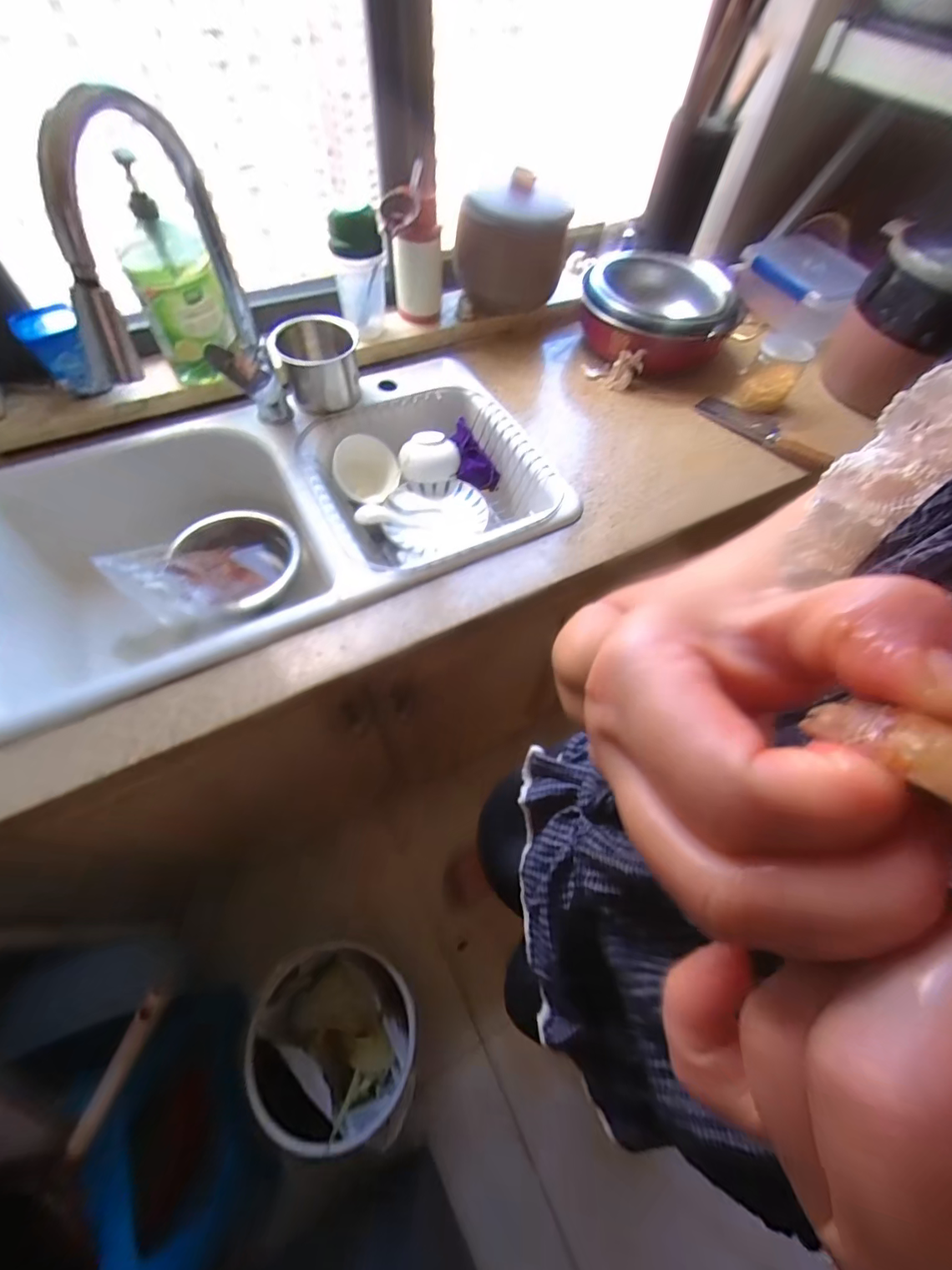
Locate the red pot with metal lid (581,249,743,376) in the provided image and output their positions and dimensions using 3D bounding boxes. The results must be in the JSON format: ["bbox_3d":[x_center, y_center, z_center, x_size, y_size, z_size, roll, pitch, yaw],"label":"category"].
[{"bbox_3d":[0.353,-0.637,0.949,0.272,0.125,0.287,7,60,1],"label":"red pot with metal lid"}]

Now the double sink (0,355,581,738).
[{"bbox_3d":[-0.307,-0.164,0.782,0.833,0.185,0.460,-22,64,-15],"label":"double sink"}]

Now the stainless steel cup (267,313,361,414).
[{"bbox_3d":[-0.261,-0.445,0.791,0.136,0.108,0.110,-10,61,-9],"label":"stainless steel cup"}]

